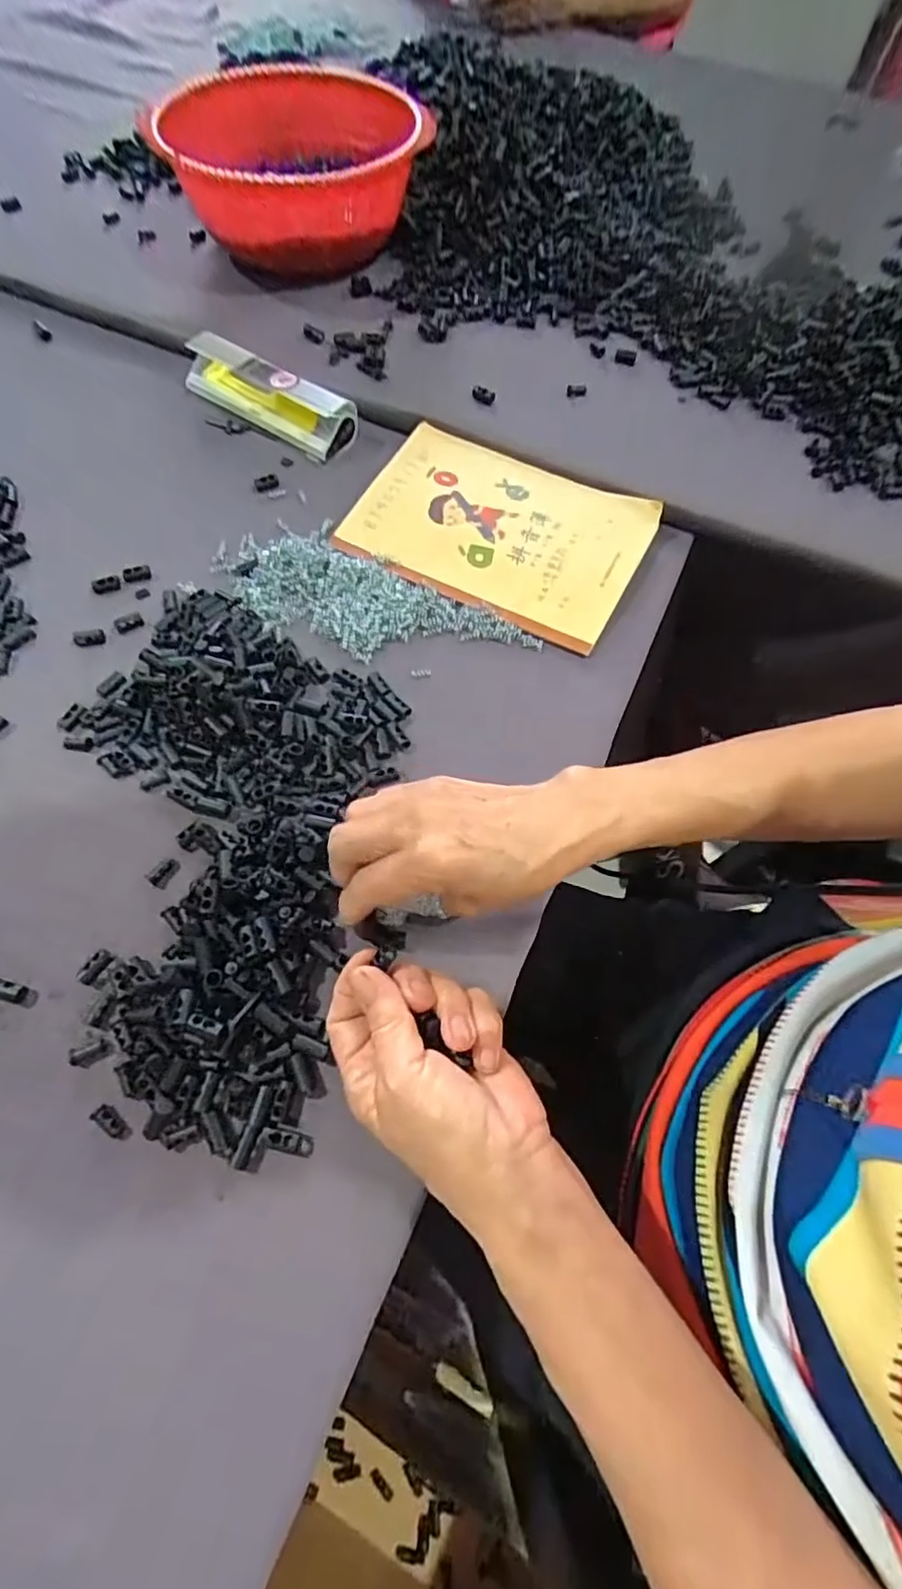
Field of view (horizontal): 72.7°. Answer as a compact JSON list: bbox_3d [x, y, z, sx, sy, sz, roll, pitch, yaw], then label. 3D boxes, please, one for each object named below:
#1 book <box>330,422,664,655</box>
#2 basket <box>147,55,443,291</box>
[{"bbox_3d":[0.036,-0.199,0.450,0.202,0.010,0.141,25,68,11],"label":"book"},{"bbox_3d":[-0.131,-0.555,0.549,0.203,0.094,0.226,9,65,4],"label":"basket"}]

